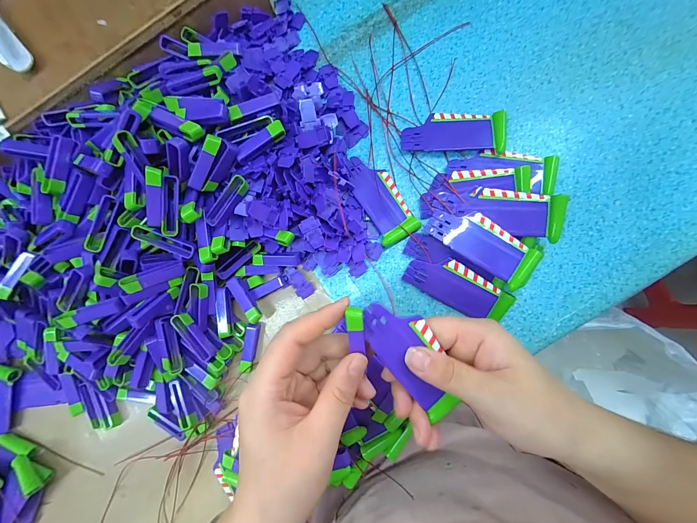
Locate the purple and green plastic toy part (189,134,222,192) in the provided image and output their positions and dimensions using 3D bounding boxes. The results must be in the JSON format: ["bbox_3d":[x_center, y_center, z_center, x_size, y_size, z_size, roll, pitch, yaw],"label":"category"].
[{"bbox_3d":[-0.113,-0.078,0.233,0.011,0.008,0.045,21,115,-31],"label":"purple and green plastic toy part"}]

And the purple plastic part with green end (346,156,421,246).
[{"bbox_3d":[0.028,-0.059,0.271,0.036,0.011,0.086,-30,84,4],"label":"purple plastic part with green end"}]

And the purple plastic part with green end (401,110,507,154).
[{"bbox_3d":[0.094,-0.116,0.266,0.087,0.015,0.037,6,87,7],"label":"purple plastic part with green end"}]

